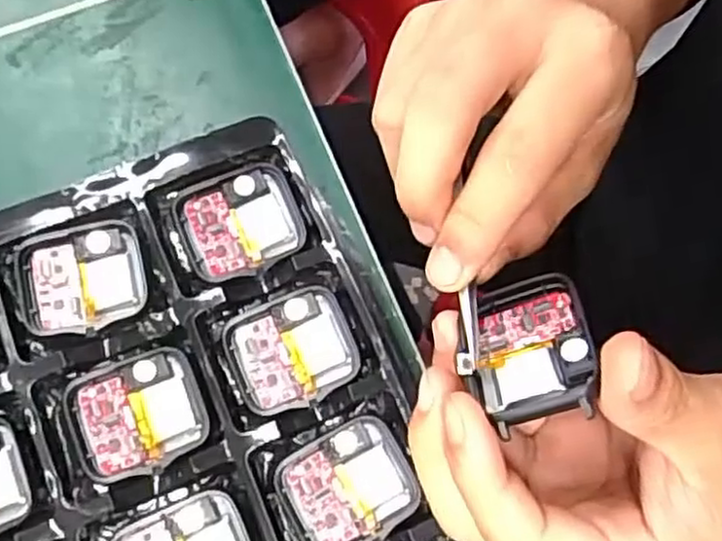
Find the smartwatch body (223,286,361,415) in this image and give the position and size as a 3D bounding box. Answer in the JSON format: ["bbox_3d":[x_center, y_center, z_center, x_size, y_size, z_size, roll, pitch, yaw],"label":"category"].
[{"bbox_3d":[-0.024,0.028,0.250,0.042,0.007,0.036,-21,77,-5],"label":"smartwatch body"}]

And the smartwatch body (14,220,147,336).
[{"bbox_3d":[-0.098,0.003,0.250,0.043,0.006,0.036,-18,77,-5],"label":"smartwatch body"}]

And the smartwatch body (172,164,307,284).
[{"bbox_3d":[-0.043,-0.017,0.260,0.042,0.010,0.035,-21,77,-6],"label":"smartwatch body"}]

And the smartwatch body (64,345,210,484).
[{"bbox_3d":[-0.074,0.047,0.240,0.042,0.009,0.037,-19,77,-5],"label":"smartwatch body"}]

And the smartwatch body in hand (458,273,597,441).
[{"bbox_3d":[0.048,0.022,0.204,0.034,0.006,0.044,-24,43,16],"label":"smartwatch body in hand"}]

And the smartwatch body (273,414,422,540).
[{"bbox_3d":[-0.005,0.073,0.240,0.042,0.006,0.037,-29,78,-7],"label":"smartwatch body"}]

